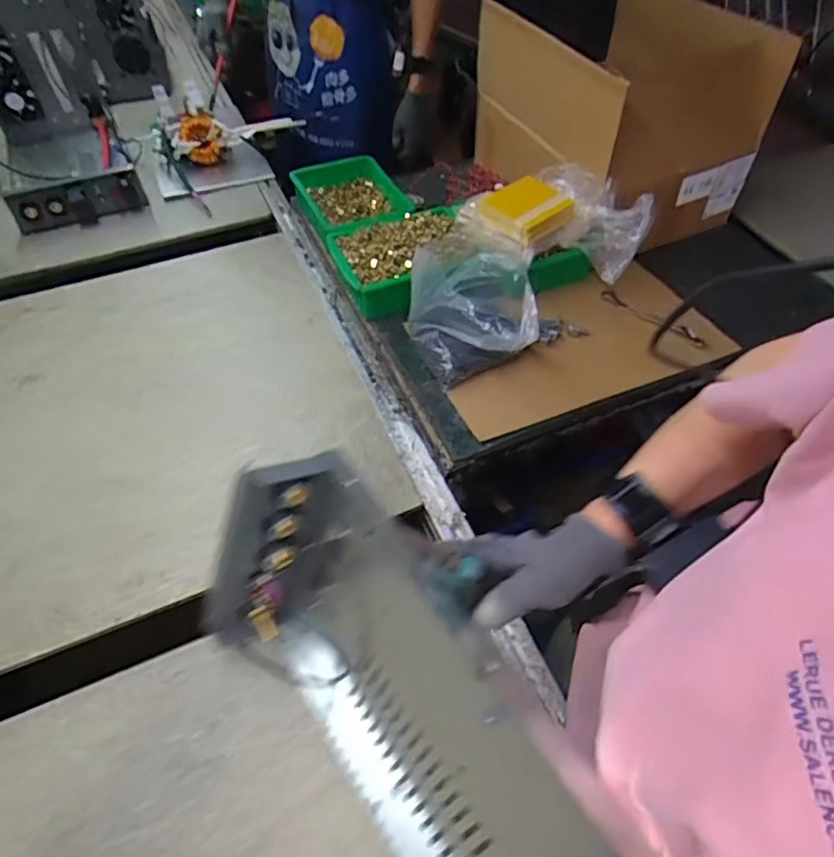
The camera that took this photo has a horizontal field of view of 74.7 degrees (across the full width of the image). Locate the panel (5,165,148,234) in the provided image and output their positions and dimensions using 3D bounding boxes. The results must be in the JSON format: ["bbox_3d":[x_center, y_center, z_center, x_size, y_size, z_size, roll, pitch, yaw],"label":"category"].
[{"bbox_3d":[-0.700,-0.474,1.128,0.250,0.081,0.036,-24,56,-17],"label":"panel"}]

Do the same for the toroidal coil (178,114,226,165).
[{"bbox_3d":[-0.492,-0.660,1.260,0.093,0.104,0.050,-3,52,-2],"label":"toroidal coil"}]

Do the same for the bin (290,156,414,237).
[{"bbox_3d":[-0.129,-0.445,1.105,0.192,0.092,0.266,-18,54,-13],"label":"bin"}]

